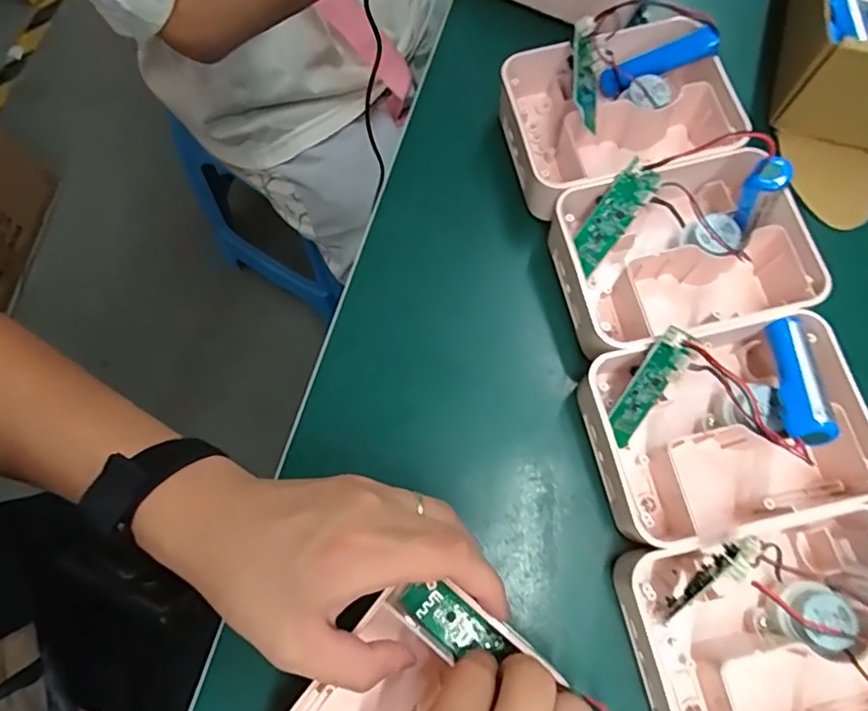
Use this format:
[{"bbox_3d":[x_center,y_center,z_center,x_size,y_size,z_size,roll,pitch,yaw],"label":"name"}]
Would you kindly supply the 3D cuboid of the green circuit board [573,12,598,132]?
[{"bbox_3d":[0.088,-0.164,0.326,0.024,0.009,0.062,10,78,-44],"label":"green circuit board"}]

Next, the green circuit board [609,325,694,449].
[{"bbox_3d":[0.112,0.018,0.291,0.024,0.007,0.066,19,108,-23],"label":"green circuit board"}]

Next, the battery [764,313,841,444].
[{"bbox_3d":[0.178,0.010,0.275,0.017,0.014,0.068,8,55,2],"label":"battery"}]

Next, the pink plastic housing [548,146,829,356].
[{"bbox_3d":[0.138,-0.057,0.323,0.129,0.053,0.099,-12,76,-3],"label":"pink plastic housing"}]

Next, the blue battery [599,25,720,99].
[{"bbox_3d":[0.135,-0.181,0.344,0.068,0.018,0.017,-9,71,35],"label":"blue battery"}]

